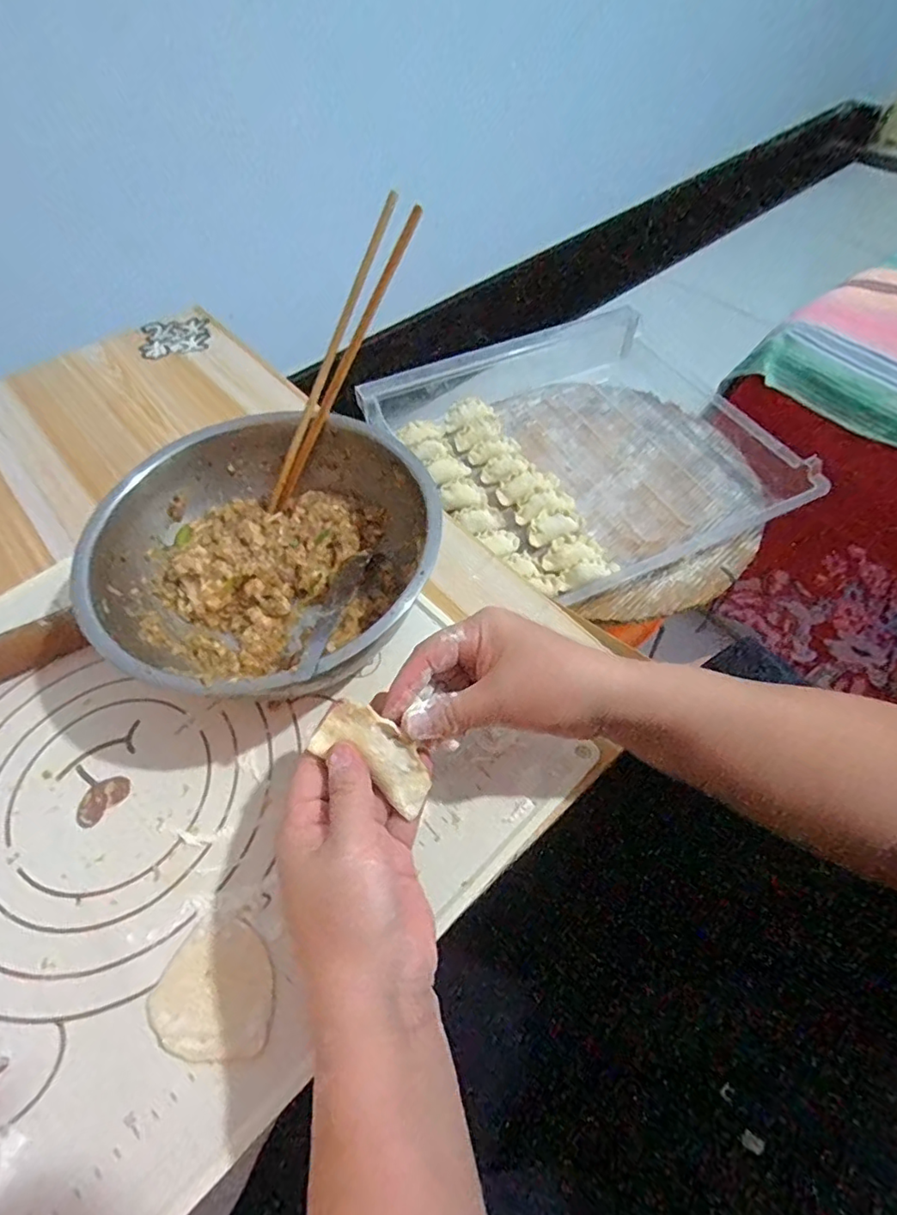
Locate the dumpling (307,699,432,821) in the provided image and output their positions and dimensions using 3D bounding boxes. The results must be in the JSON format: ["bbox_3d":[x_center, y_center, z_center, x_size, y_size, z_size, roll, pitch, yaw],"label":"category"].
[{"bbox_3d":[-0.037,0.078,0.291,0.068,0.015,0.029,41,63,-1],"label":"dumpling"}]

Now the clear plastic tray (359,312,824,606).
[{"bbox_3d":[0.143,-0.187,0.632,0.363,0.055,0.425,-26,59,-16],"label":"clear plastic tray"}]

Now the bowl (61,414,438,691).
[{"bbox_3d":[-0.122,-0.030,0.394,0.217,0.085,0.217,-33,61,-19],"label":"bowl"}]

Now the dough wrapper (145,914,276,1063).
[{"bbox_3d":[-0.118,0.200,0.289,0.063,0.004,0.058,29,61,19],"label":"dough wrapper"}]

